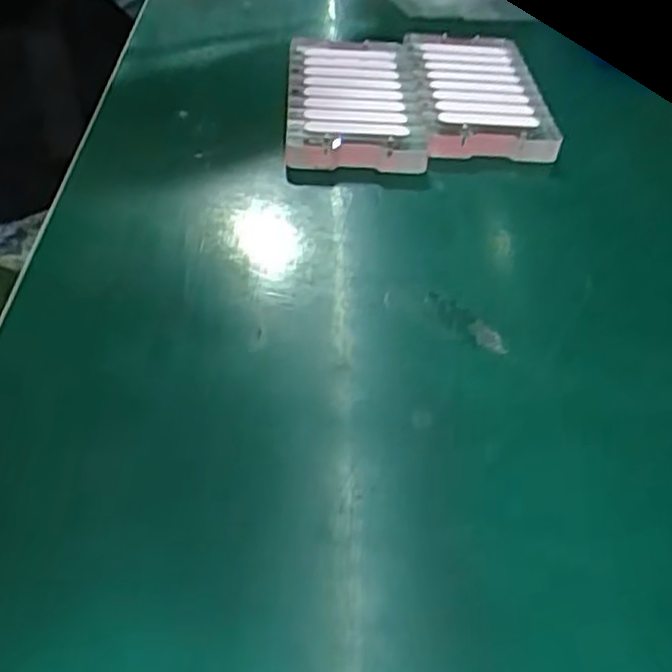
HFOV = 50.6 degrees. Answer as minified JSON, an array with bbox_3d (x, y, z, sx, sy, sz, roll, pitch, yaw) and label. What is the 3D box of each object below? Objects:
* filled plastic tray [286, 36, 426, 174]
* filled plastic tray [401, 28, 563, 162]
[{"bbox_3d":[0.008,-0.129,0.374,0.065,0.019,0.117,2,45,-4],"label":"filled plastic tray"},{"bbox_3d":[0.076,-0.136,0.392,0.066,0.012,0.126,1,45,-4],"label":"filled plastic tray"}]

